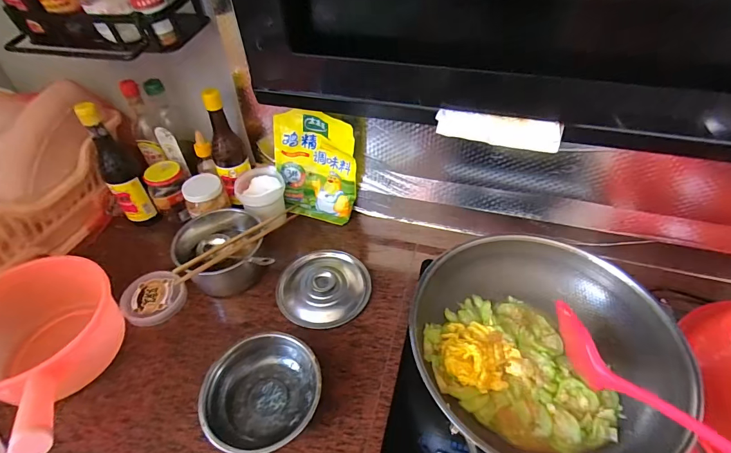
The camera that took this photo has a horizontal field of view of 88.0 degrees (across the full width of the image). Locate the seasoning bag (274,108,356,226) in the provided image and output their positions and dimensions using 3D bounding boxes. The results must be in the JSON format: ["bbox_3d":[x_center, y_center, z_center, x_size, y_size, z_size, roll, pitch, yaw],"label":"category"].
[{"bbox_3d":[-0.102,-0.114,0.756,0.171,0.232,0.028,19,39,12],"label":"seasoning bag"}]

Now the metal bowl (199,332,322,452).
[{"bbox_3d":[-0.144,0.235,0.539,0.156,0.050,0.152,-1,47,2],"label":"metal bowl"}]

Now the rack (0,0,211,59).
[{"bbox_3d":[-0.394,-0.331,0.578,0.259,0.097,0.183,16,48,16],"label":"rack"}]

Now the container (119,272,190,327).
[{"bbox_3d":[-0.376,0.124,0.672,0.097,0.027,0.104,-1,47,2],"label":"container"}]

